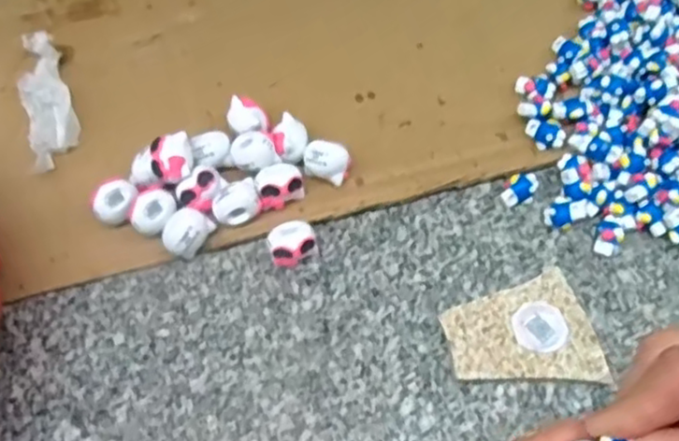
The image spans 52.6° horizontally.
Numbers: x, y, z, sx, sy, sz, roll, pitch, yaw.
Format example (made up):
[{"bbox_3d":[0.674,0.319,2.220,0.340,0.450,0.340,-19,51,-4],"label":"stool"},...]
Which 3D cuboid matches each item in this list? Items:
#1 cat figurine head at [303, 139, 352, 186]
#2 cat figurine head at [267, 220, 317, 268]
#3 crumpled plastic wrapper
[{"bbox_3d":[-0.006,-0.032,0.385,0.026,0.020,0.019,21,68,12],"label":"cat figurine head"},{"bbox_3d":[-0.025,0.014,0.371,0.025,0.020,0.023,-20,66,-6],"label":"cat figurine head"},{"bbox_3d":[-0.174,-0.072,0.413,0.028,0.019,0.089,-16,66,-4],"label":"crumpled plastic wrapper"}]

